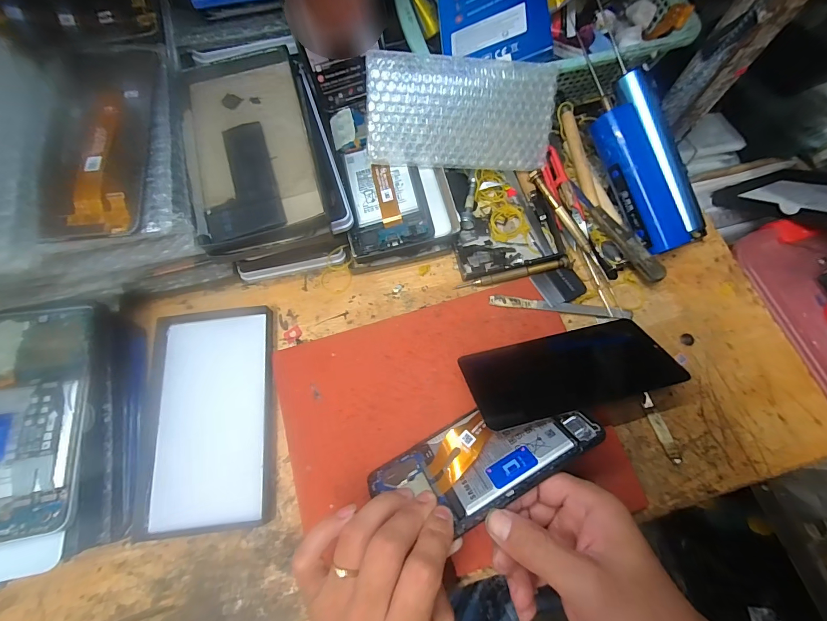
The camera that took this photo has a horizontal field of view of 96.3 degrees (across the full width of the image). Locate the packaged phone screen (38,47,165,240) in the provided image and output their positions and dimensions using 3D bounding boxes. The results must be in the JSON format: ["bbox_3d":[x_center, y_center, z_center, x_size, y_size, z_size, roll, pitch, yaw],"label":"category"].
[{"bbox_3d":[-0.220,-0.120,0.262,0.066,0.017,0.155,0,72,-13],"label":"packaged phone screen"}]

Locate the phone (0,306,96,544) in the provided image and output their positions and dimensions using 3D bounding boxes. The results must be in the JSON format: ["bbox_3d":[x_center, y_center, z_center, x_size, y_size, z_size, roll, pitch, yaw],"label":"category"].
[{"bbox_3d":[-0.274,0.073,0.258,0.074,0.012,0.153,-4,69,-20],"label":"phone"}]

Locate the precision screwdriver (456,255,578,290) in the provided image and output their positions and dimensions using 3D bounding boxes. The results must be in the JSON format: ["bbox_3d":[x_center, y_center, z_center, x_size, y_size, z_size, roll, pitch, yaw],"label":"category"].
[{"bbox_3d":[0.096,-0.035,0.341,0.113,0.009,0.009,-12,71,-4],"label":"precision screwdriver"}]

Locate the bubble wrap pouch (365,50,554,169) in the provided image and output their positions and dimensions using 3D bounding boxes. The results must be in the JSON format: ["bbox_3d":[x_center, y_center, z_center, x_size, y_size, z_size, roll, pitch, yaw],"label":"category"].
[{"bbox_3d":[0.044,-0.174,0.328,0.167,0.006,0.083,-1,112,-7],"label":"bubble wrap pouch"}]

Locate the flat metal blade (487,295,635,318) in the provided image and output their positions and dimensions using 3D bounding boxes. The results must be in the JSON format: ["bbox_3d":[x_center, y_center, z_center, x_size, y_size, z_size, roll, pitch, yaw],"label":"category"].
[{"bbox_3d":[0.133,-0.003,0.334,0.128,0.004,0.009,6,71,2],"label":"flat metal blade"}]

